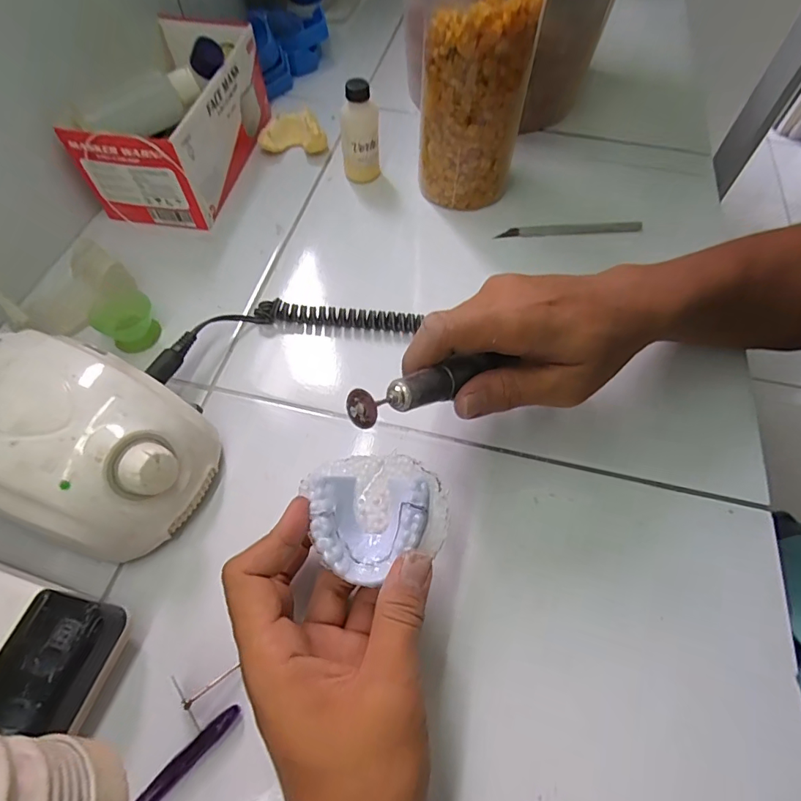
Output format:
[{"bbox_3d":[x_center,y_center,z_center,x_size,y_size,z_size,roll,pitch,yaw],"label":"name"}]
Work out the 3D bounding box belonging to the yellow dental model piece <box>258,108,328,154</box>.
[{"bbox_3d":[-0.112,-0.281,0.497,0.068,0.034,0.038,2,60,2],"label":"yellow dental model piece"}]

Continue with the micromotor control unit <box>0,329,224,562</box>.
[{"bbox_3d":[-0.191,0.025,0.285,0.133,0.083,0.102,25,63,14],"label":"micromotor control unit"}]

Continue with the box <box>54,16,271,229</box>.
[{"bbox_3d":[-0.210,-0.273,0.454,0.108,0.093,0.207,7,60,4],"label":"box"}]

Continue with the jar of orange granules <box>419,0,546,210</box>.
[{"bbox_3d":[0.065,-0.284,0.383,0.087,0.209,0.106,7,60,4],"label":"jar of orange granules"}]

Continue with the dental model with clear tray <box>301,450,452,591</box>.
[{"bbox_3d":[-0.012,0.060,0.254,0.072,0.024,0.064,-15,61,-8],"label":"dental model with clear tray"}]

